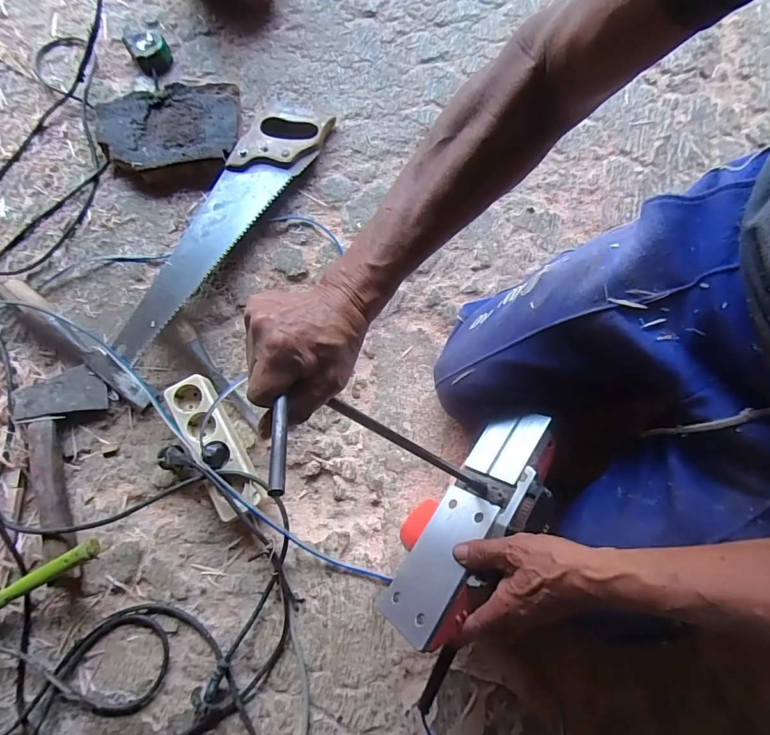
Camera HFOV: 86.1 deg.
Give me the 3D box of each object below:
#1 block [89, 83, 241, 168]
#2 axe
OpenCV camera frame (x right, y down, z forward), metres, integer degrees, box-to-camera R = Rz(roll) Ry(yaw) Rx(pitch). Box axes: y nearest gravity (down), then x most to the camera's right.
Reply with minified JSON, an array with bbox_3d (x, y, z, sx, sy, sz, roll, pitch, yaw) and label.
[{"bbox_3d":[-0.363,-0.403,0.698,0.229,0.033,0.165,-8,76,-2],"label":"block"},{"bbox_3d":[-0.424,0.131,0.553,0.114,0.038,0.279,-21,76,-5],"label":"axe"}]

